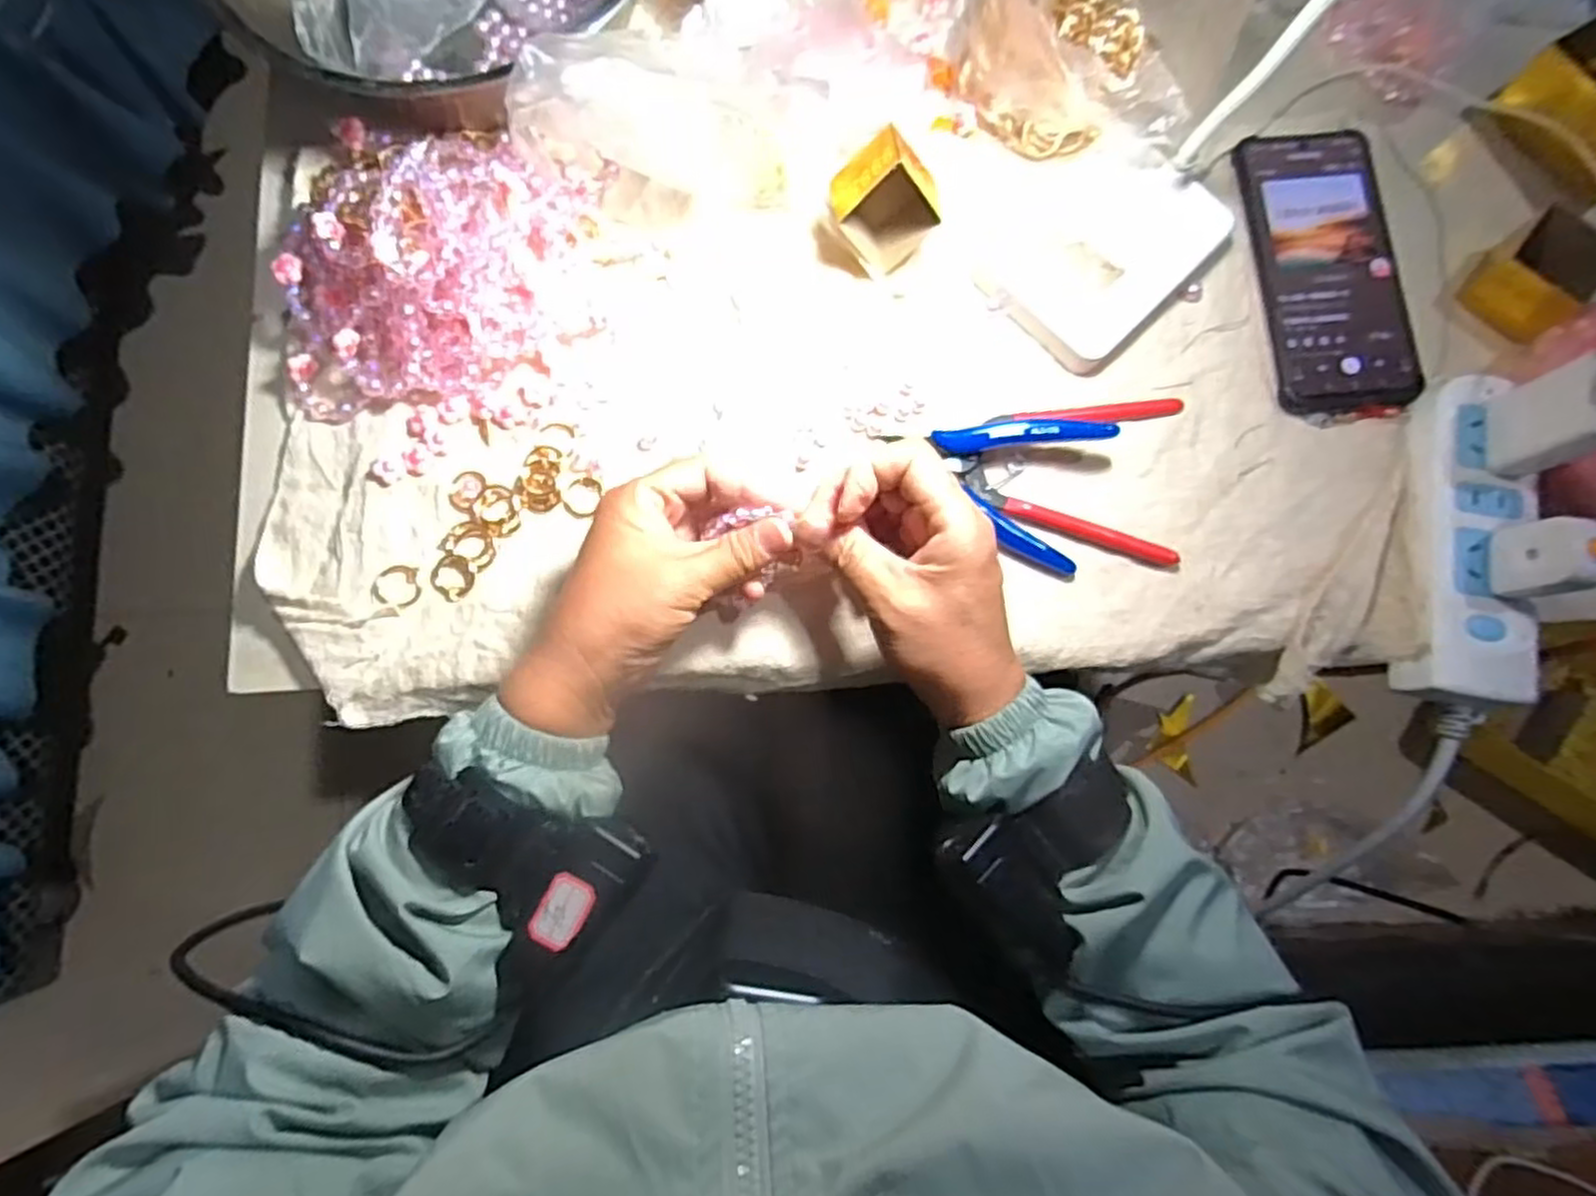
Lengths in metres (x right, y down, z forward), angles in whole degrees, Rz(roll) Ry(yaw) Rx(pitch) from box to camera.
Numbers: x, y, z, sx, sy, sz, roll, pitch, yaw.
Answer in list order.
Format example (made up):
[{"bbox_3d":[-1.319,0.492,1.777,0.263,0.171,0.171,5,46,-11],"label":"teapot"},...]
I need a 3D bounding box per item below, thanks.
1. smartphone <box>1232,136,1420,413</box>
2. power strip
[{"bbox_3d":[0.294,-0.184,0.410,0.078,0.013,0.163,-5,81,0],"label":"smartphone"},{"bbox_3d":[0.341,-0.031,0.378,0.053,0.027,0.163,8,81,2],"label":"power strip"}]

